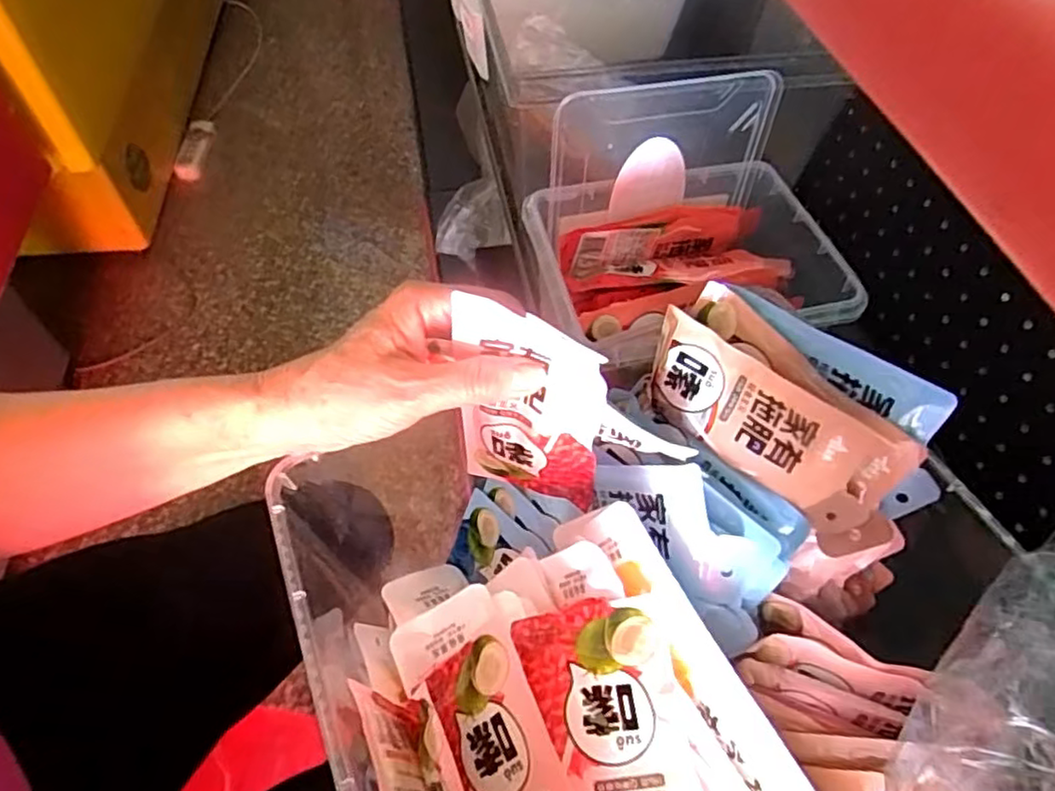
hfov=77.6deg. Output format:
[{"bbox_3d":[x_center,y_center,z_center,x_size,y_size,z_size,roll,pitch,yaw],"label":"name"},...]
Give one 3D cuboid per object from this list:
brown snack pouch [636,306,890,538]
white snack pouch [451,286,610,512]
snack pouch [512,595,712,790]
[{"bbox_3d":[0.119,0.014,0.344,0.128,0.062,0.008,39,39,24],"label":"brown snack pouch"},{"bbox_3d":[0.000,0.012,0.316,0.072,0.133,0.012,20,57,11],"label":"white snack pouch"},{"bbox_3d":[0.043,0.170,0.266,0.063,0.016,0.166,-17,64,6],"label":"snack pouch"}]

